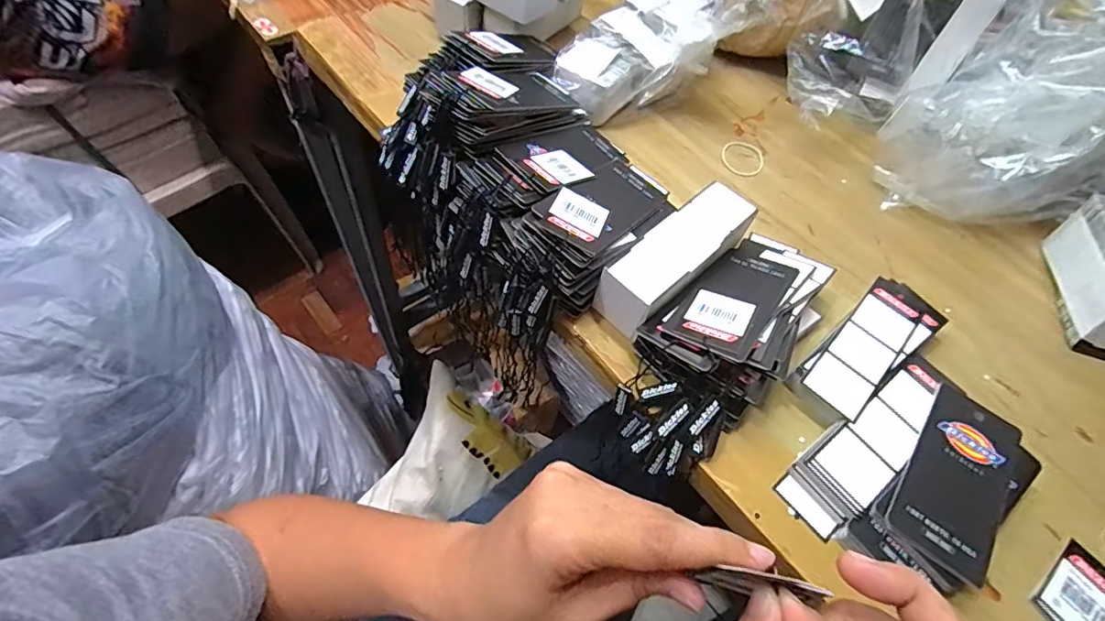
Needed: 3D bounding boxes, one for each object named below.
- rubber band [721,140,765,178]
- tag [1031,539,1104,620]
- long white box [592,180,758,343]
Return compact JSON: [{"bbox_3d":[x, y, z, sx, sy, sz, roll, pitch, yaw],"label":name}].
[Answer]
[{"bbox_3d":[0.167,-0.133,0.452,0.038,0.004,0.045,30,60,14],"label":"rubber band"},{"bbox_3d":[0.289,0.158,0.279,0.056,0.004,0.038,-30,65,-21],"label":"tag"},{"bbox_3d":[0.082,-0.033,0.353,0.130,0.048,0.043,-37,67,-24],"label":"long white box"}]

